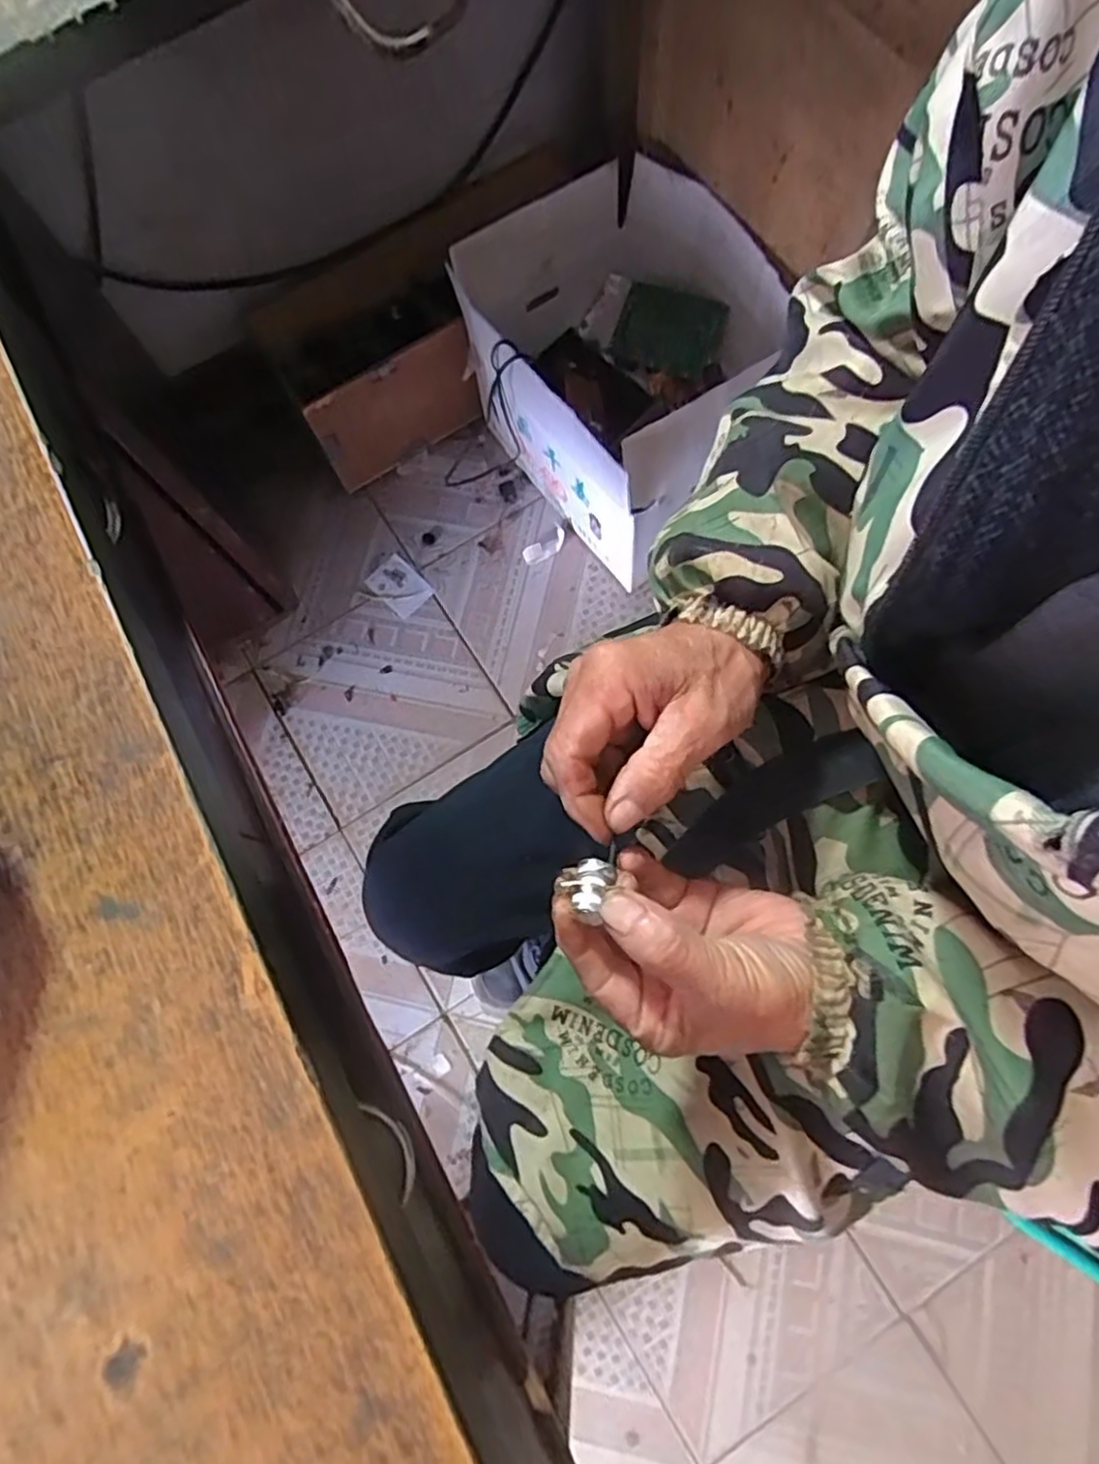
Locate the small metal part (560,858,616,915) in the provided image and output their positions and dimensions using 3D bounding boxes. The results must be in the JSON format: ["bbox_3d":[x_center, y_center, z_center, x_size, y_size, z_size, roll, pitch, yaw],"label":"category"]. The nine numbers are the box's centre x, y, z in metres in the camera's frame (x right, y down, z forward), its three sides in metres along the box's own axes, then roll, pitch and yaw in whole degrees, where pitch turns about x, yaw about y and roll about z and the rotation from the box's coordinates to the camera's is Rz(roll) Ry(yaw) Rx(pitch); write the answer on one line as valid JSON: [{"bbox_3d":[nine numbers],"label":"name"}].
[{"bbox_3d":[0.018,0.065,0.304,0.022,0.012,0.021,-31,78,-5],"label":"small metal part"}]

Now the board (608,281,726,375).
[{"bbox_3d":[0.168,-0.599,1.056,0.195,0.018,0.112,39,125,31],"label":"board"}]

